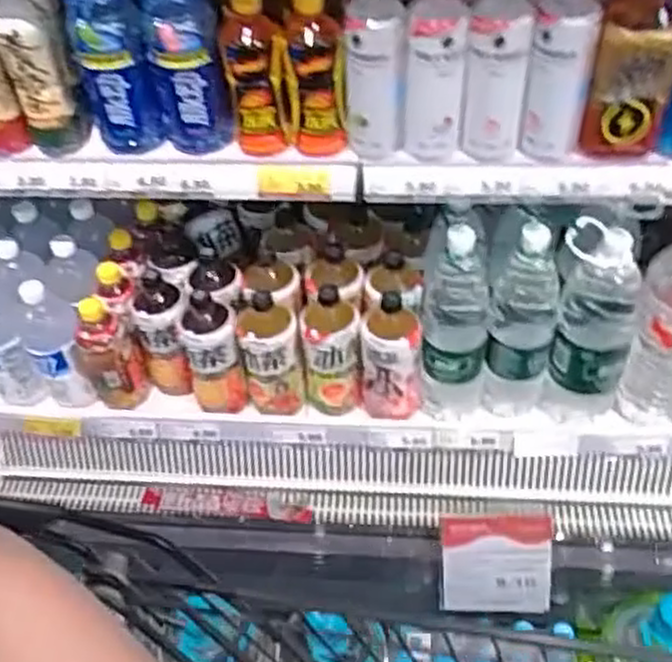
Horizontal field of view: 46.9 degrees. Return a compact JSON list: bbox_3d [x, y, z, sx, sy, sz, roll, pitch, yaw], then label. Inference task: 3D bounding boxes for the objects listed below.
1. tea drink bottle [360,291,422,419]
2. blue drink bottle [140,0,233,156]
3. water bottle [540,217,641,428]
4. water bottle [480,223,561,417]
[{"bbox_3d":[0.077,0.029,1.079,0.079,0.199,0.077,0,48,3],"label":"tea drink bottle"},{"bbox_3d":[-0.178,-0.313,0.904,0.078,0.202,0.082,-14,48,-9],"label":"blue drink bottle"},{"bbox_3d":[0.338,0.007,1.038,0.101,0.324,0.097,11,49,13],"label":"water bottle"},{"bbox_3d":[0.251,-0.009,1.049,0.084,0.315,0.088,8,49,11],"label":"water bottle"}]

